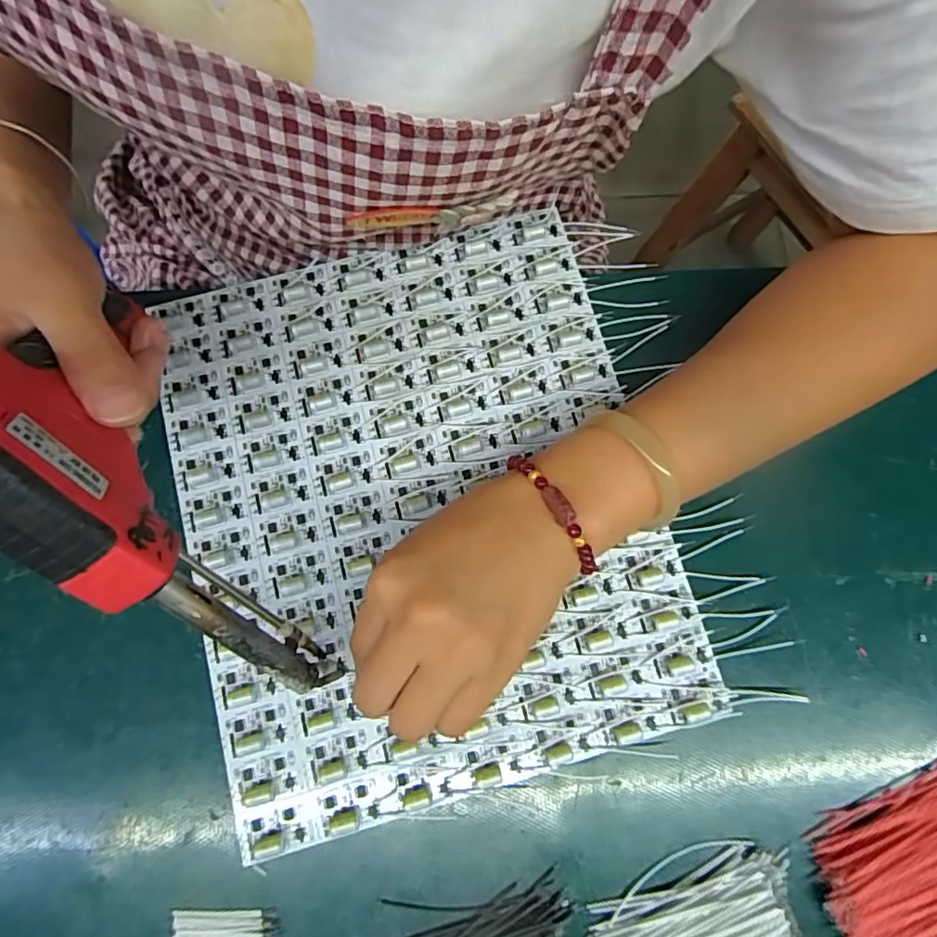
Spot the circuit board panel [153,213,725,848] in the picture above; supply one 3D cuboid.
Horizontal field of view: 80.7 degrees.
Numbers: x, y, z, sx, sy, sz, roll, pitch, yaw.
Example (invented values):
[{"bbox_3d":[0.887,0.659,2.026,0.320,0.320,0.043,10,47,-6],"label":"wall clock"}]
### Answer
[{"bbox_3d":[-0.026,0.016,0.291,0.241,0.010,0.287,-17,78,-4],"label":"circuit board panel"}]

